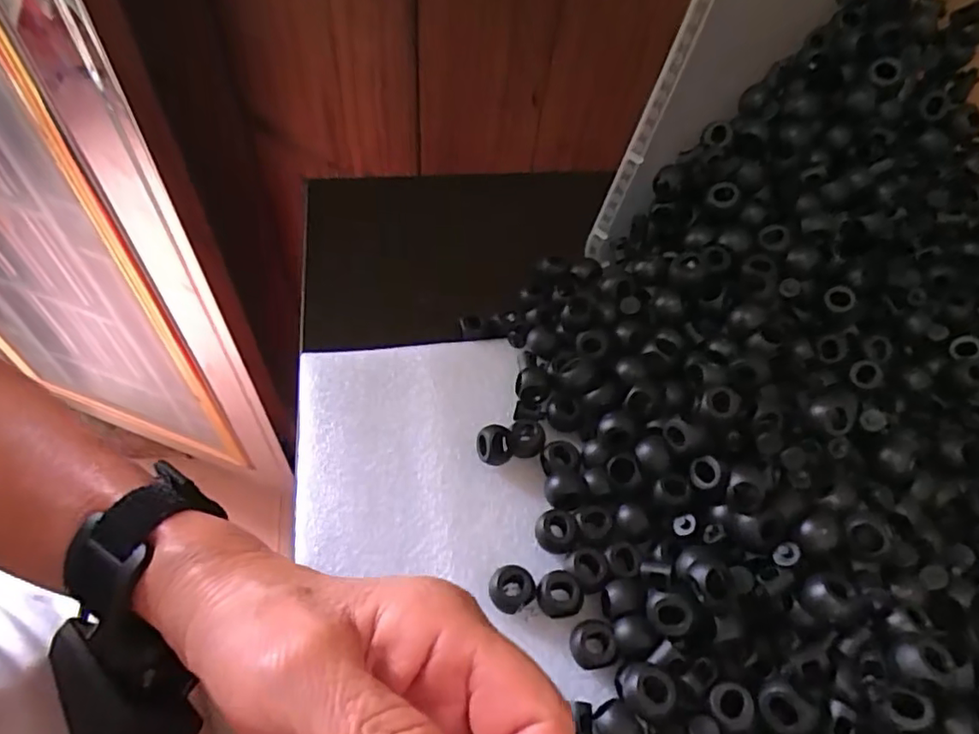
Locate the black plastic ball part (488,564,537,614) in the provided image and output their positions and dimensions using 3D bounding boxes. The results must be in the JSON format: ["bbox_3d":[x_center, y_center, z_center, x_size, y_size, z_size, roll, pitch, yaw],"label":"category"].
[{"bbox_3d":[0.009,0.086,0.238,0.017,0.009,0.017,2,55,-3],"label":"black plastic ball part"}]

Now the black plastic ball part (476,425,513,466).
[{"bbox_3d":[0.002,0.036,0.271,0.015,0.013,0.015,3,55,-3],"label":"black plastic ball part"}]

